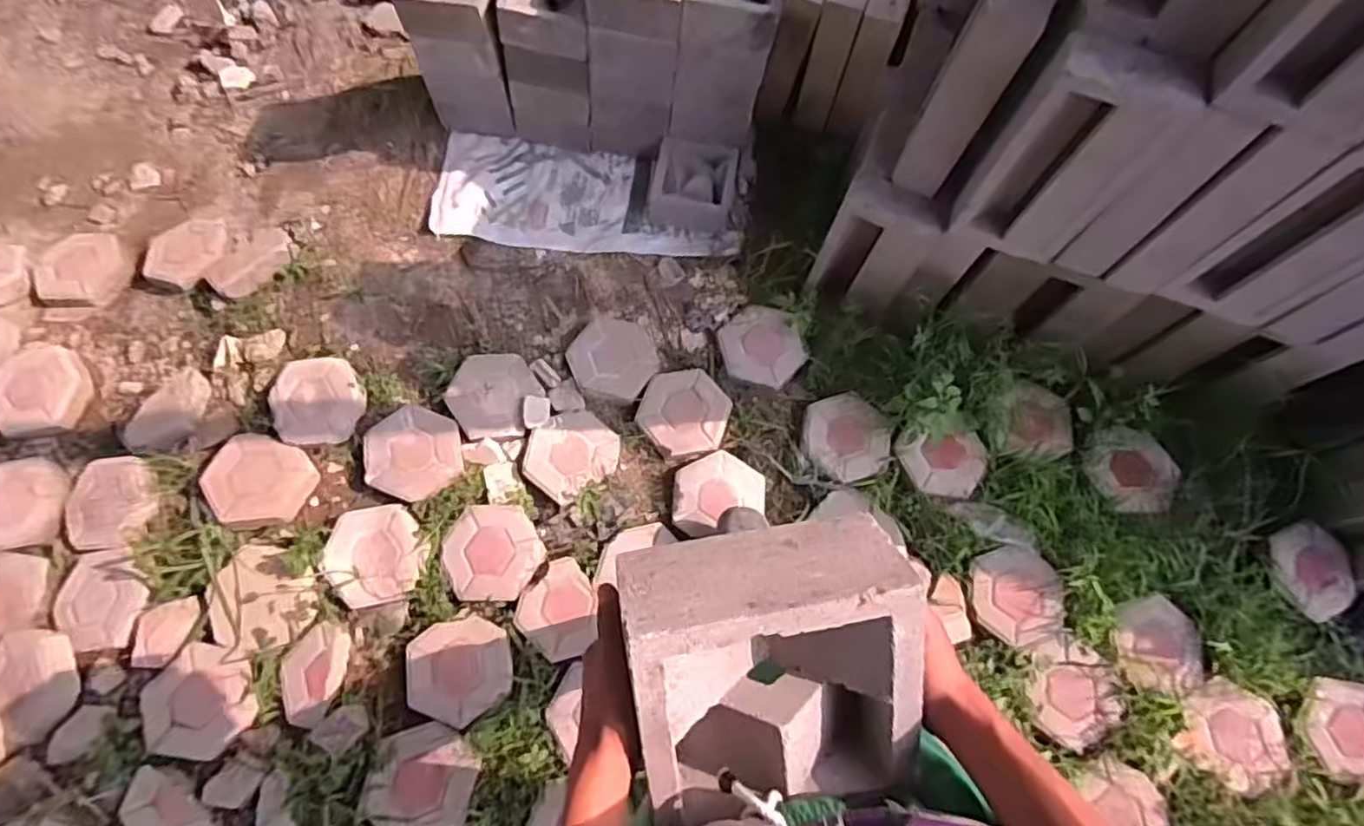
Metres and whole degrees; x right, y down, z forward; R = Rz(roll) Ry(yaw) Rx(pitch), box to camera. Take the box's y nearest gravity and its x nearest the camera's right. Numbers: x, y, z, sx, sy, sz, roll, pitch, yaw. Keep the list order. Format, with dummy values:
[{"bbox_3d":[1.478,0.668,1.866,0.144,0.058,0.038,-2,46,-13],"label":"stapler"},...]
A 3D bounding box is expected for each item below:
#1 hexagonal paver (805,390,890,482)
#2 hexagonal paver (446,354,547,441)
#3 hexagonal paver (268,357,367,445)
[{"bbox_3d":[0.377,0.054,1.558,0.211,0.037,0.179,42,74,12],"label":"hexagonal paver"},{"bbox_3d":[-0.428,-0.039,1.551,0.215,0.041,0.198,-7,71,-5],"label":"hexagonal paver"},{"bbox_3d":[-0.815,-0.028,1.516,0.197,0.043,0.203,-9,71,-5],"label":"hexagonal paver"}]

